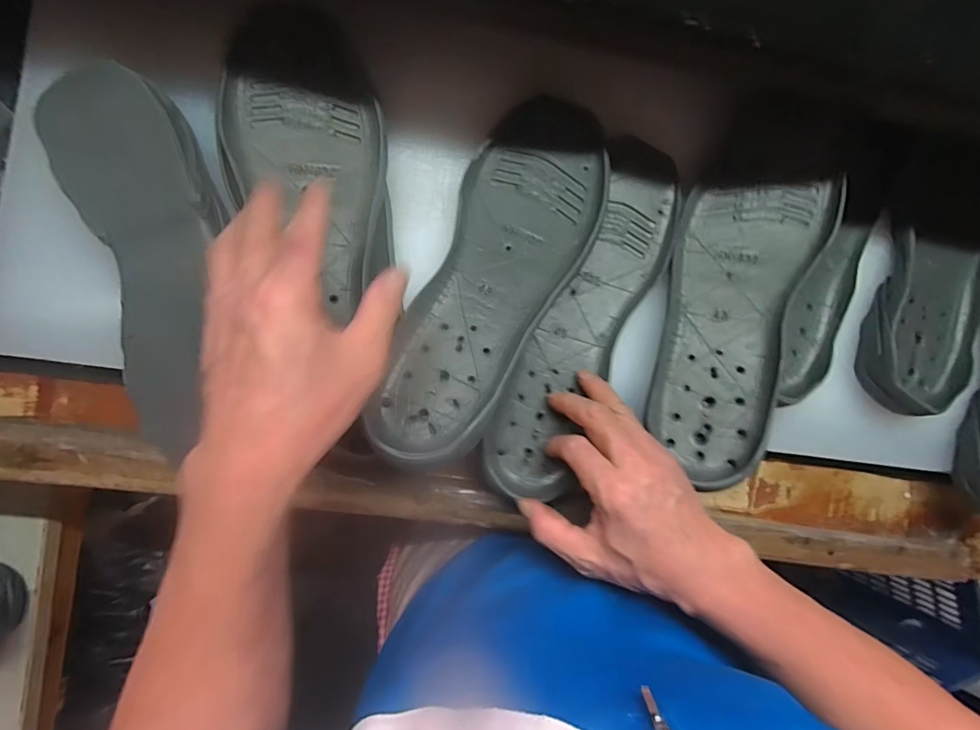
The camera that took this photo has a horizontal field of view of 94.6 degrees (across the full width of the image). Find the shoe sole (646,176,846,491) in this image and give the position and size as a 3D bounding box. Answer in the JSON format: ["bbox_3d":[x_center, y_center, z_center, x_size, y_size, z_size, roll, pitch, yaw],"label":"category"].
[{"bbox_3d":[0.192,-0.042,0.369,0.106,0.028,0.234,20,85,18],"label":"shoe sole"}]

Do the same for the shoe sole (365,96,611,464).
[{"bbox_3d":[0.008,-0.070,0.331,0.100,0.032,0.292,26,76,-4],"label":"shoe sole"}]

